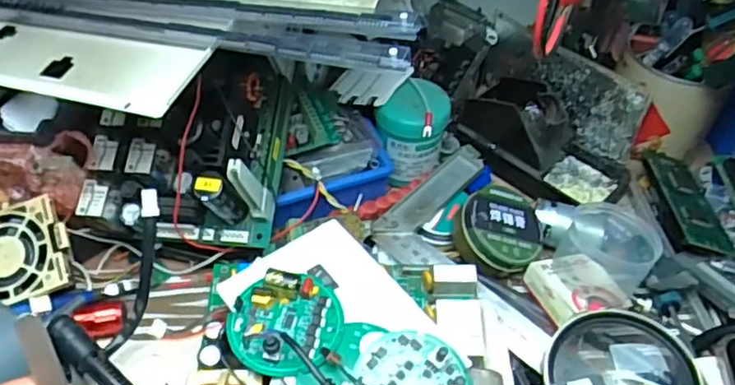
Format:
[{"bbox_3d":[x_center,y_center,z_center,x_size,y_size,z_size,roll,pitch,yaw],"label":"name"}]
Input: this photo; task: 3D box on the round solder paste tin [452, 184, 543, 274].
[{"bbox_3d":[0.101,0.031,0.503,0.065,0.031,0.065,10,60,-18],"label":"round solder paste tin"}]

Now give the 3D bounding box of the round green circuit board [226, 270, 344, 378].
[{"bbox_3d":[-0.050,0.079,0.399,0.070,0.018,0.062,-2,48,-7],"label":"round green circuit board"}]

